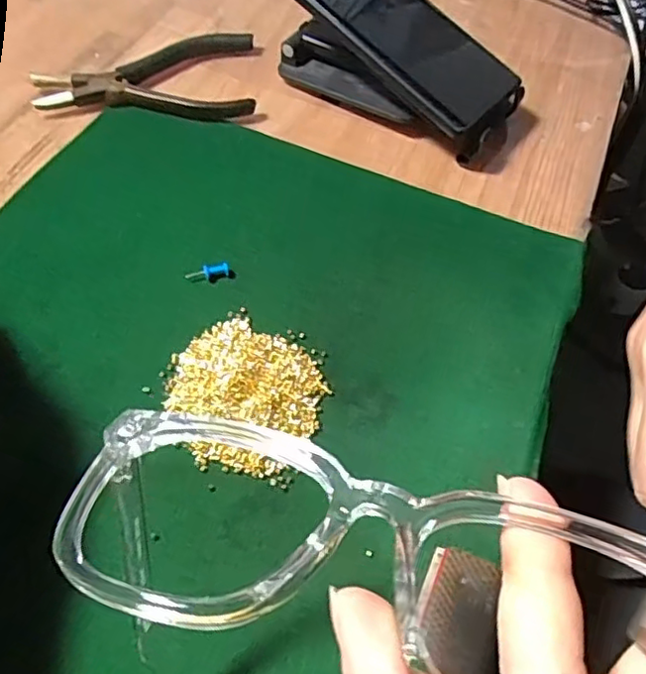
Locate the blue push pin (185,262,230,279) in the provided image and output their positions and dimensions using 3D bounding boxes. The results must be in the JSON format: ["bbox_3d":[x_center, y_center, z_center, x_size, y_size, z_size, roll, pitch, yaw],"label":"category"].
[{"bbox_3d":[-0.062,-0.034,0.331,0.023,0.006,0.006,-14,60,-13],"label":"blue push pin"}]

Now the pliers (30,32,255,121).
[{"bbox_3d":[-0.117,-0.182,0.423,0.139,0.017,0.084,2,58,-3],"label":"pliers"}]

